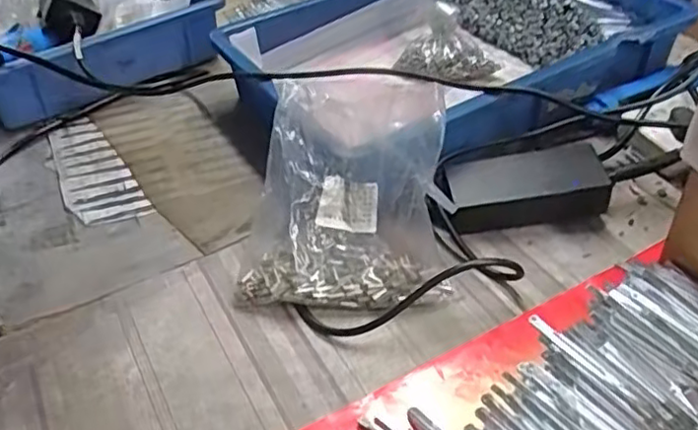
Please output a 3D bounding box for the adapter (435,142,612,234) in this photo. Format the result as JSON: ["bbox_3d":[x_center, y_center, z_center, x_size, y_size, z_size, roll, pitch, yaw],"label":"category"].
[{"bbox_3d":[0.150,-0.022,0.558,0.140,0.046,0.063,-6,41,-3],"label":"adapter"}]

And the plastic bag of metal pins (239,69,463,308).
[{"bbox_3d":[-0.002,-0.020,0.504,0.159,0.127,0.142,0,42,5],"label":"plastic bag of metal pins"}]

